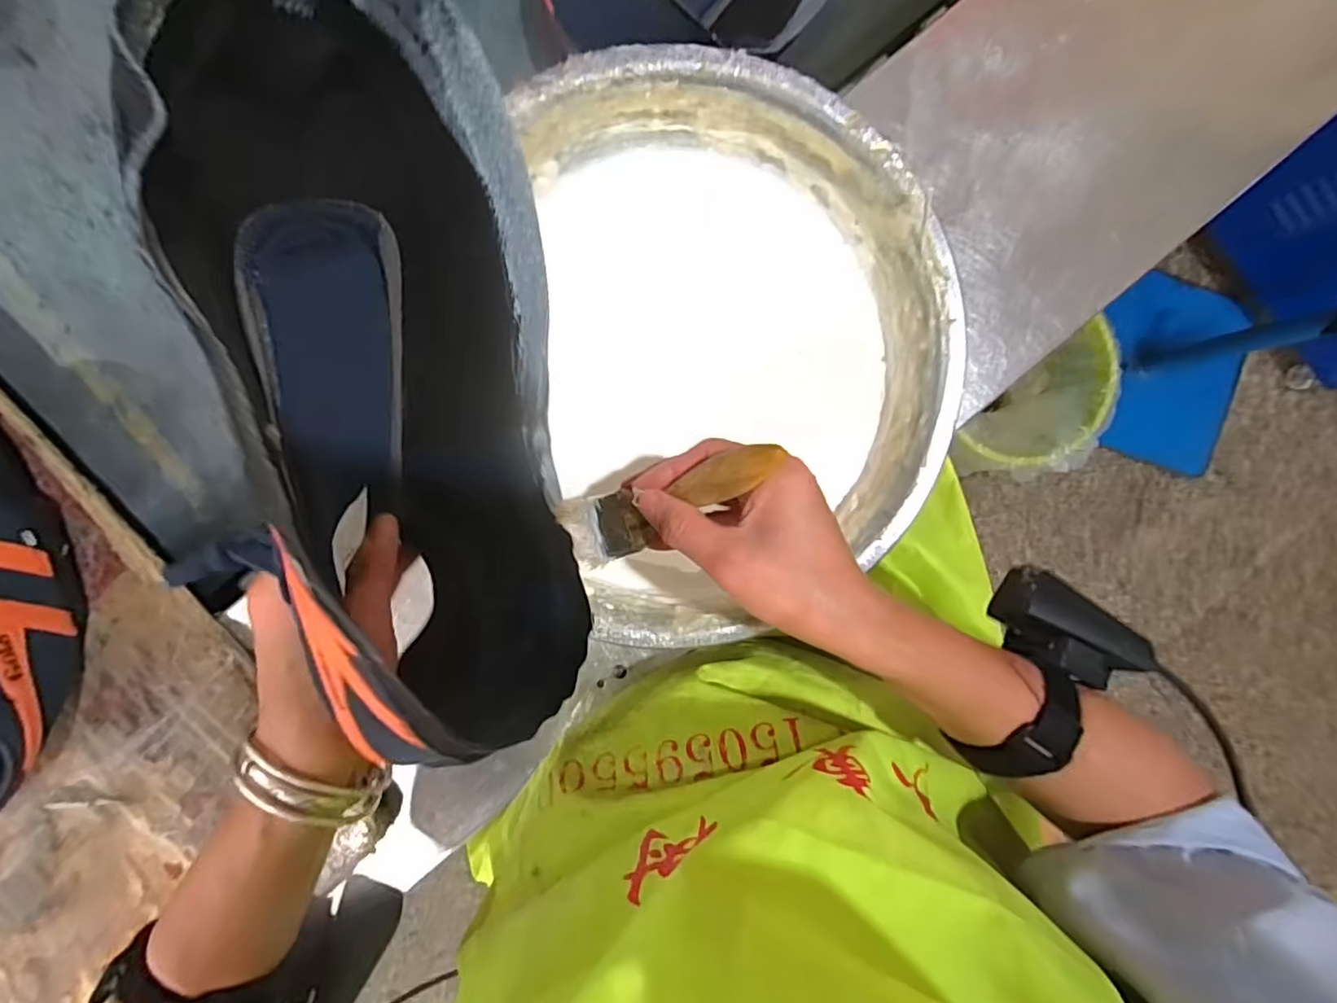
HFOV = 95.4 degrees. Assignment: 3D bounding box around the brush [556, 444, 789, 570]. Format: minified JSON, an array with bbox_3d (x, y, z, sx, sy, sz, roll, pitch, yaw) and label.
[{"bbox_3d":[-0.003,0.002,0.302,0.138,0.010,0.037,-20,95,39],"label":"brush"}]

